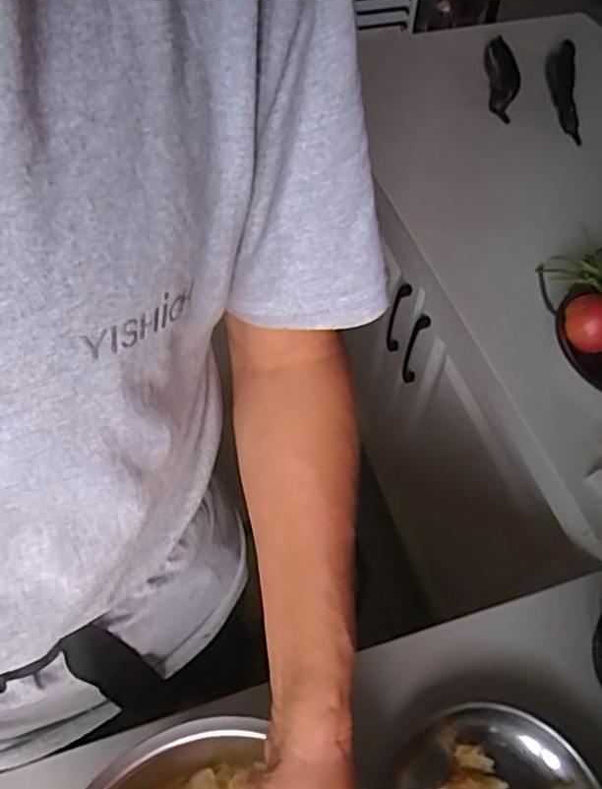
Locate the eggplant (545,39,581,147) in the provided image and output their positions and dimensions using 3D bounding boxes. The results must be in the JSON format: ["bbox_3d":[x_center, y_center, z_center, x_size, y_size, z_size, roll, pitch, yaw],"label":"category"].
[{"bbox_3d":[0.394,-0.462,0.929,0.043,0.044,0.228,8,55,4],"label":"eggplant"}]

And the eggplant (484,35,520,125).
[{"bbox_3d":[0.308,-0.484,0.945,0.038,0.038,0.178,2,67,-1],"label":"eggplant"}]

